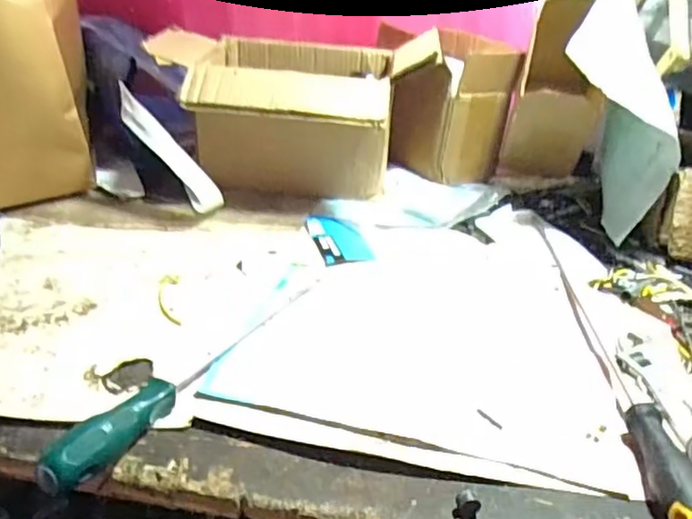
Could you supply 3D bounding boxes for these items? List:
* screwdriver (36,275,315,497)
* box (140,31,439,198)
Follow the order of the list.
[{"bbox_3d":[-0.094,0.066,0.448,0.022,0.038,0.274,18,30,23],"label":"screwdriver"},{"bbox_3d":[-0.058,-0.153,0.719,0.303,0.159,0.179,1,29,-4],"label":"box"}]

